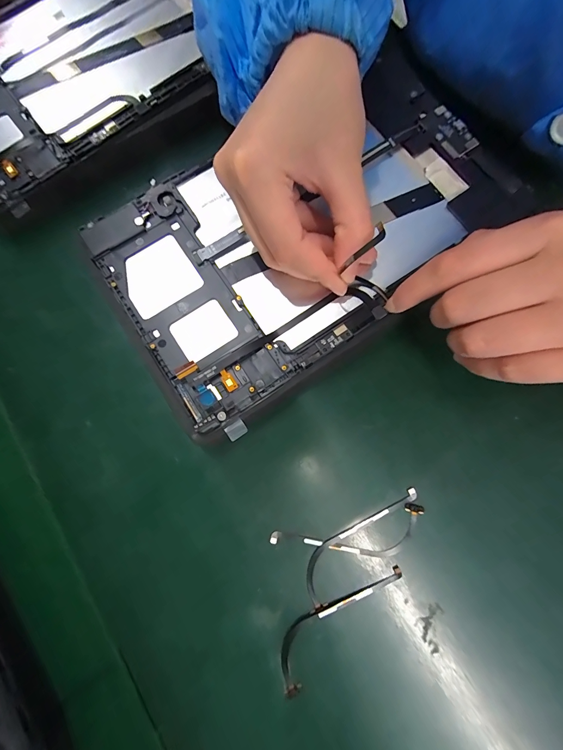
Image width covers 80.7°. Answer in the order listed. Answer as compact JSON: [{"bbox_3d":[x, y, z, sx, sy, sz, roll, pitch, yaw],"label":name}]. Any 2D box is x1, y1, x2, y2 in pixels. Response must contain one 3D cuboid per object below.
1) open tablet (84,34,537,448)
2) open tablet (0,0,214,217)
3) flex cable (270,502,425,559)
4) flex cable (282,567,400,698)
[{"bbox_3d":[0.017,-0.092,0.212,0.245,0.028,0.150,-33,80,-5],"label":"open tablet"},{"bbox_3d":[-0.140,-0.234,0.242,0.242,0.018,0.161,-38,80,-6],"label":"open tablet"},{"bbox_3d":[0.039,0.094,0.187,0.088,0.004,0.025,-12,78,-2],"label":"flex cable"},{"bbox_3d":[0.029,0.131,0.179,0.085,0.004,0.023,-43,81,-7],"label":"flex cable"}]

